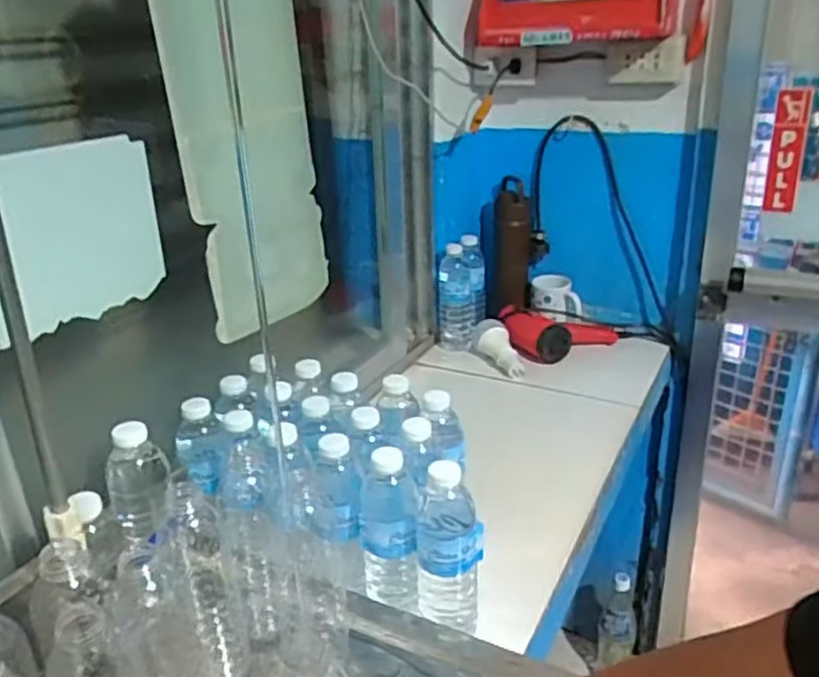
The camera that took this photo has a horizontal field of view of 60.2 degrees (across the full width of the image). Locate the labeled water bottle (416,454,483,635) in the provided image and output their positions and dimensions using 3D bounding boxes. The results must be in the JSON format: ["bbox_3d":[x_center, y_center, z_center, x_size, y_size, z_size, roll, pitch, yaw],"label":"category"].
[{"bbox_3d":[0.042,0.195,0.695,0.066,0.168,0.077,2,24,11],"label":"labeled water bottle"}]

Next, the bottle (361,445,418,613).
[{"bbox_3d":[-0.020,0.193,0.711,0.055,0.166,0.051,-4,24,-3],"label":"bottle"}]

